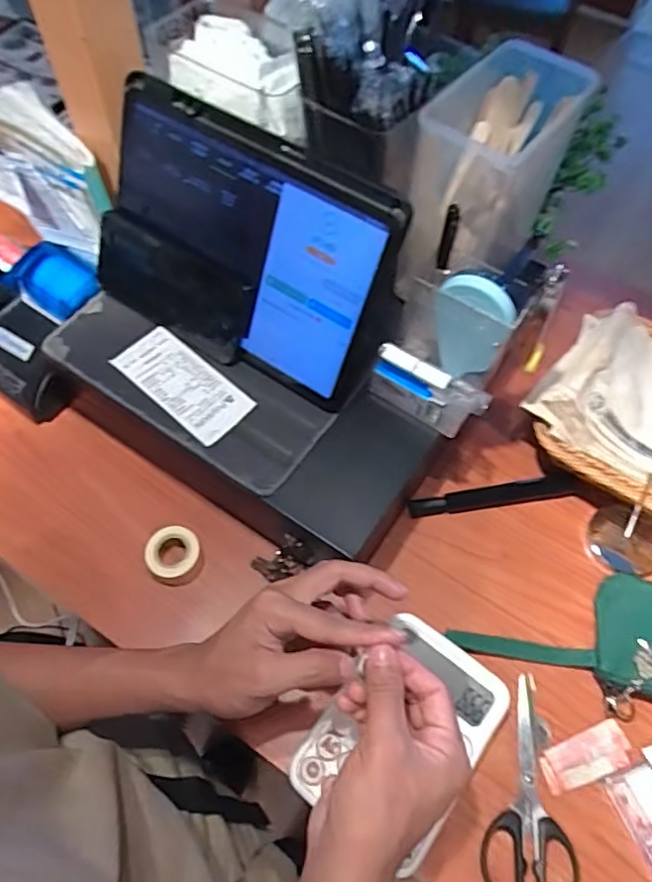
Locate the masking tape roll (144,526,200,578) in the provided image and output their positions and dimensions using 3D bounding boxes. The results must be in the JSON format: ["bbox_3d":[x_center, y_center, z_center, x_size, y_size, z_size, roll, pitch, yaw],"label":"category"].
[{"bbox_3d":[-0.132,0.098,0.513,0.045,0.023,0.044,1,60,-2],"label":"masking tape roll"}]

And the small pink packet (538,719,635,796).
[{"bbox_3d":[0.199,0.243,0.451,0.071,0.006,0.032,-17,62,-12],"label":"small pink packet"}]

